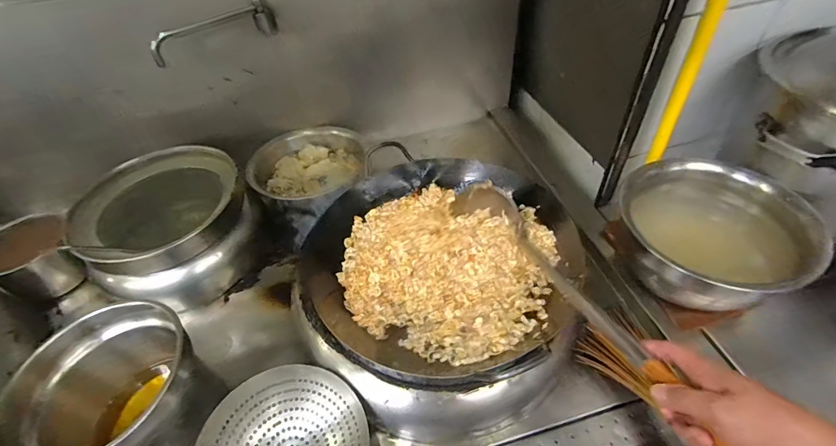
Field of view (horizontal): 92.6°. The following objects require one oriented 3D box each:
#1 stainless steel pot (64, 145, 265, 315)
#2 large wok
[{"bbox_3d":[-0.526,0.016,0.861,0.319,0.227,0.255,-14,47,-7],"label":"stainless steel pot"},{"bbox_3d":[0.044,0.062,0.707,0.443,0.111,0.434,-3,47,3],"label":"large wok"}]

